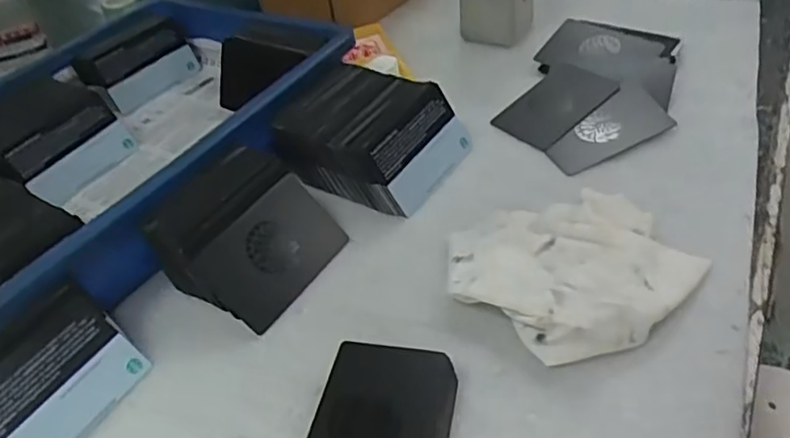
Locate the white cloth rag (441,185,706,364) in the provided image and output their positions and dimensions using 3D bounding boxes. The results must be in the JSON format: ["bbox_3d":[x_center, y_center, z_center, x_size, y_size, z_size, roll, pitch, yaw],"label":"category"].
[{"bbox_3d":[0.096,0.022,0.340,0.117,0.026,0.111,-32,47,-24],"label":"white cloth rag"}]

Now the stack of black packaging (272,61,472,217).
[{"bbox_3d":[-0.014,-0.058,0.426,0.106,0.051,0.090,17,48,25],"label":"stack of black packaging"}]

